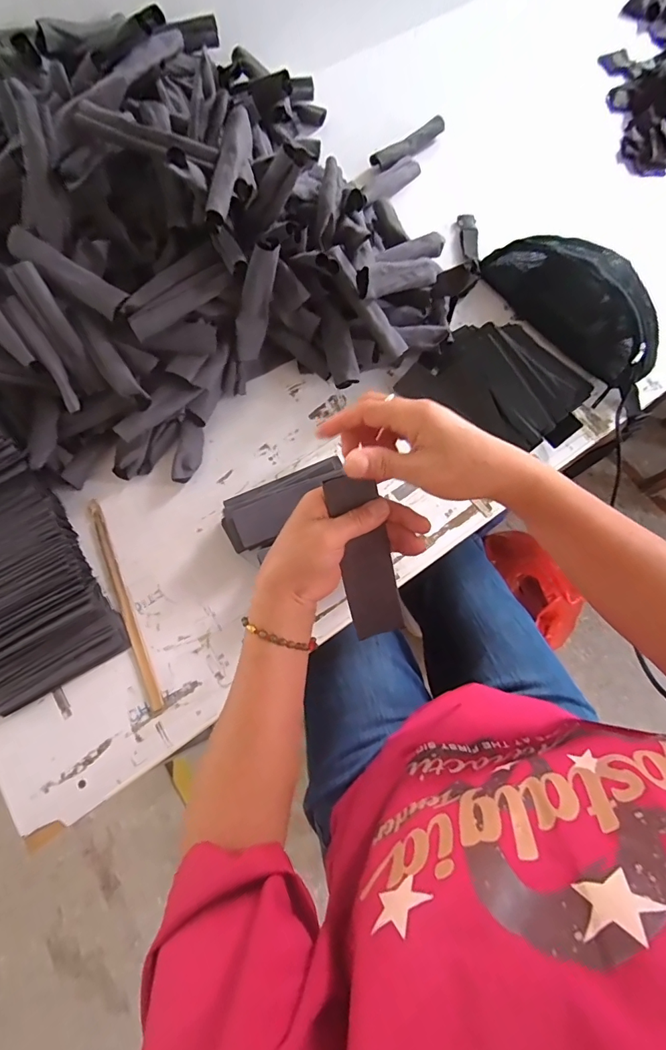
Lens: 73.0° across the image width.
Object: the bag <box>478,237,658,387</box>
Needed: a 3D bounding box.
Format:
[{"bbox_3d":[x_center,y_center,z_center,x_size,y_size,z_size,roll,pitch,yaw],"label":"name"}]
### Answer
[{"bbox_3d":[0.344,-0.324,0.632,0.101,0.091,0.283,-38,76,-11],"label":"bag"}]

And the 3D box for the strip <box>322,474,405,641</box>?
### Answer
[{"bbox_3d":[0.027,0.027,0.384,0.045,0.016,0.144,-16,108,-5],"label":"strip"}]

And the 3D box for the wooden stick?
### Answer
[{"bbox_3d":[-0.250,0.090,0.536,0.016,0.007,0.268,-24,73,-8],"label":"wooden stick"}]

